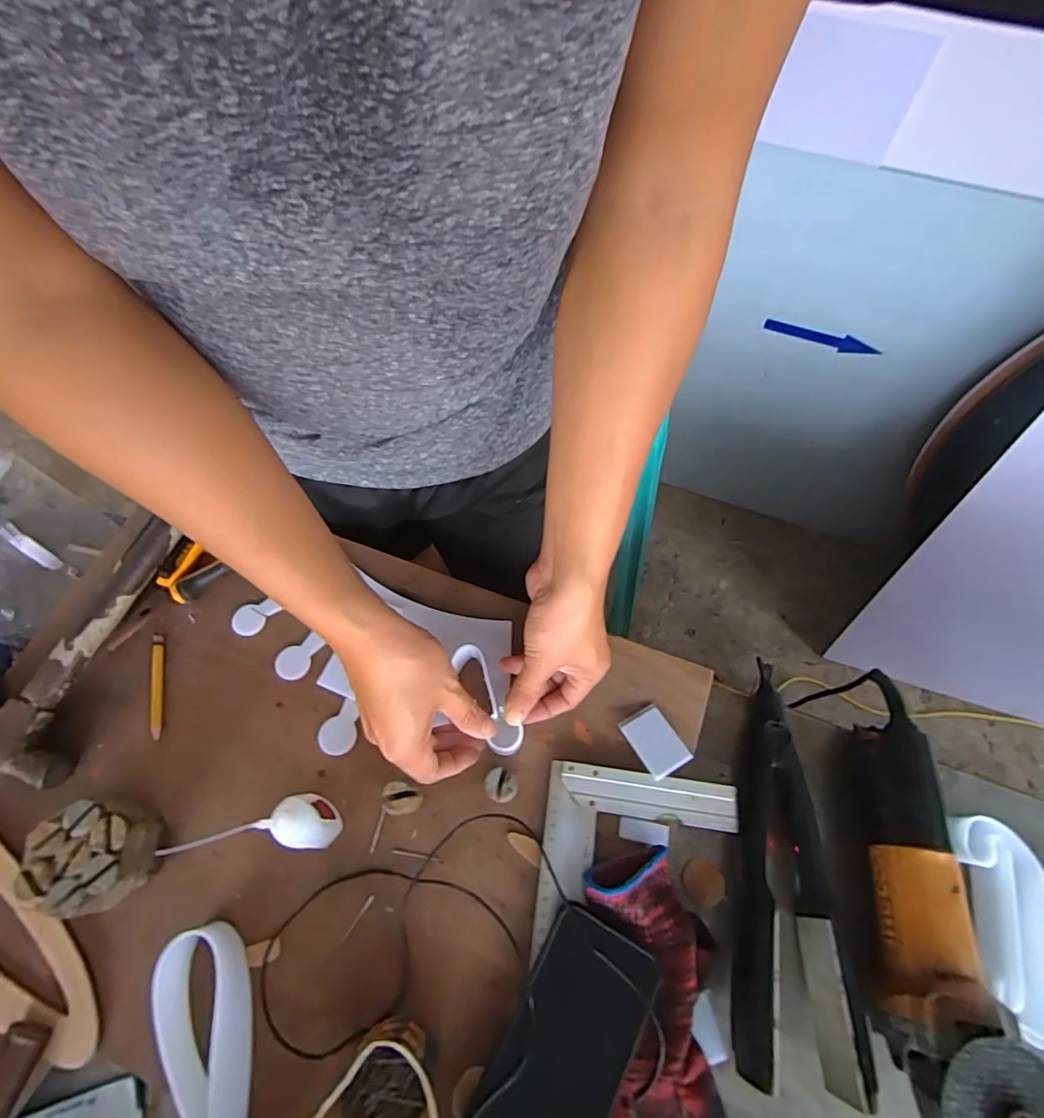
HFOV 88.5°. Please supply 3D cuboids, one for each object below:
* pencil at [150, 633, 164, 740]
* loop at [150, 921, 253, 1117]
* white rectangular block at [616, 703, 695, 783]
[{"bbox_3d":[-0.328,0.113,0.481,0.010,0.009,0.093,-11,65,-7],"label":"pencil"},{"bbox_3d":[-0.212,0.325,0.365,0.042,0.041,0.129,-20,66,-11],"label":"loop"},{"bbox_3d":[0.114,0.155,0.461,0.040,0.010,0.055,-27,68,-14],"label":"white rectangular block"}]

